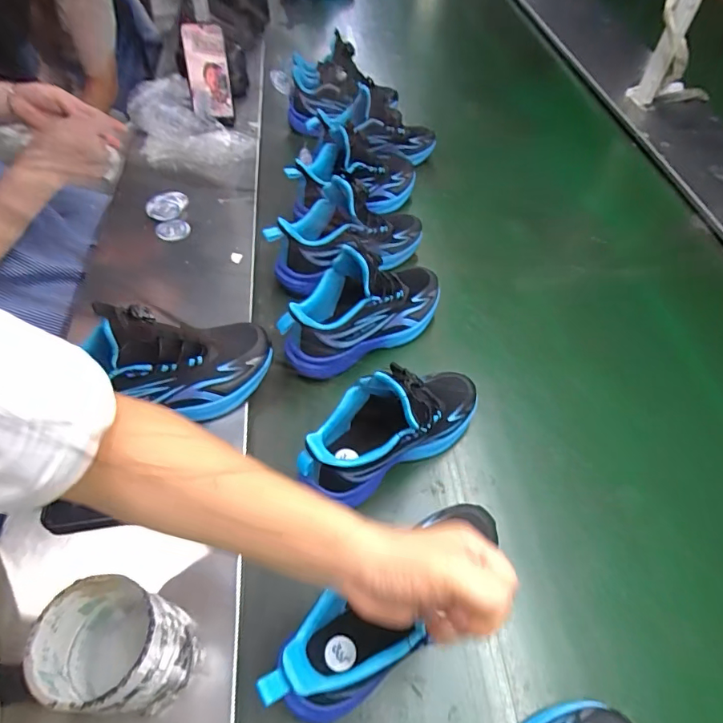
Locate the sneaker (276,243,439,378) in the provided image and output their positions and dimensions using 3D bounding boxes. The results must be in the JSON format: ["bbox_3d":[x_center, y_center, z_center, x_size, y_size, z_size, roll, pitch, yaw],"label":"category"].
[{"bbox_3d":[0.005,-0.077,0.632,0.240,0.128,0.087,-28,59,-22],"label":"sneaker"}]

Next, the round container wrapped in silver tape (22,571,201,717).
[{"bbox_3d":[-0.186,0.231,0.391,0.083,0.147,0.075,18,54,10],"label":"round container wrapped in silver tape"}]

